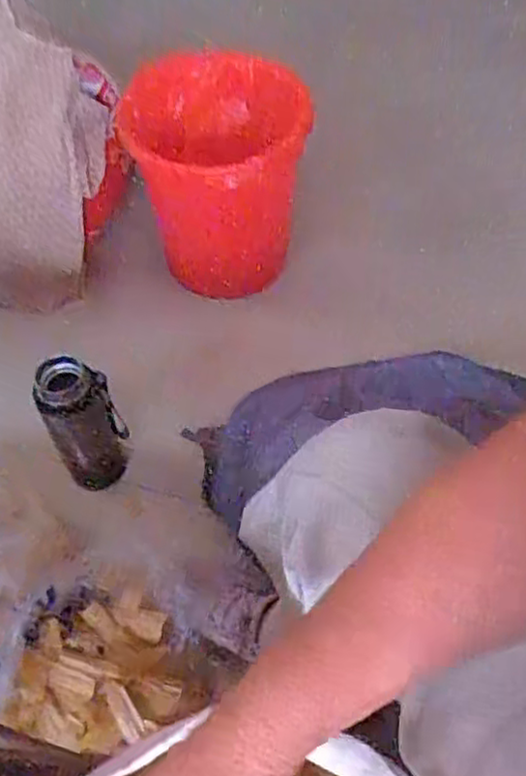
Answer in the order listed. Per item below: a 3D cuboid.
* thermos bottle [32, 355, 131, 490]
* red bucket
[{"bbox_3d":[-0.213,0.039,0.856,0.081,0.176,0.081,-1,55,2],"label":"thermos bottle"},{"bbox_3d":[-0.057,-0.302,1.068,0.243,0.339,0.266,-1,55,2],"label":"red bucket"}]

